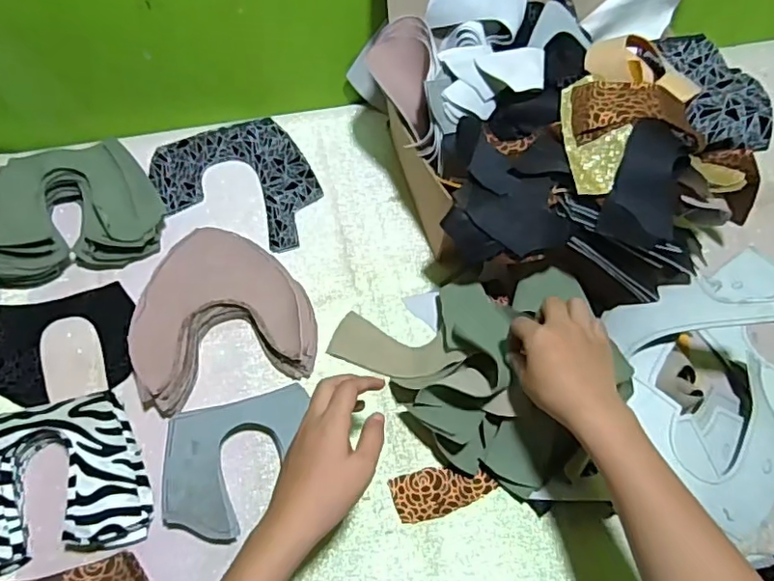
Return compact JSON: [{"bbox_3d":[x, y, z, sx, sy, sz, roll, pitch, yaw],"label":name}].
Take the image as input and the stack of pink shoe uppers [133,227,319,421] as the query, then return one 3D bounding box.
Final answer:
[{"bbox_3d":[-0.173,0.022,0.598,0.175,0.032,0.172,-18,67,-9],"label":"stack of pink shoe uppers"}]

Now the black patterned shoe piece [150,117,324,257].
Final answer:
[{"bbox_3d":[-0.173,-0.119,0.681,0.172,0.007,0.186,-21,70,-12],"label":"black patterned shoe piece"}]

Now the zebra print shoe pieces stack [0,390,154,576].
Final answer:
[{"bbox_3d":[-0.300,0.168,0.512,0.161,0.049,0.132,-12,66,-7],"label":"zebra print shoe pieces stack"}]

